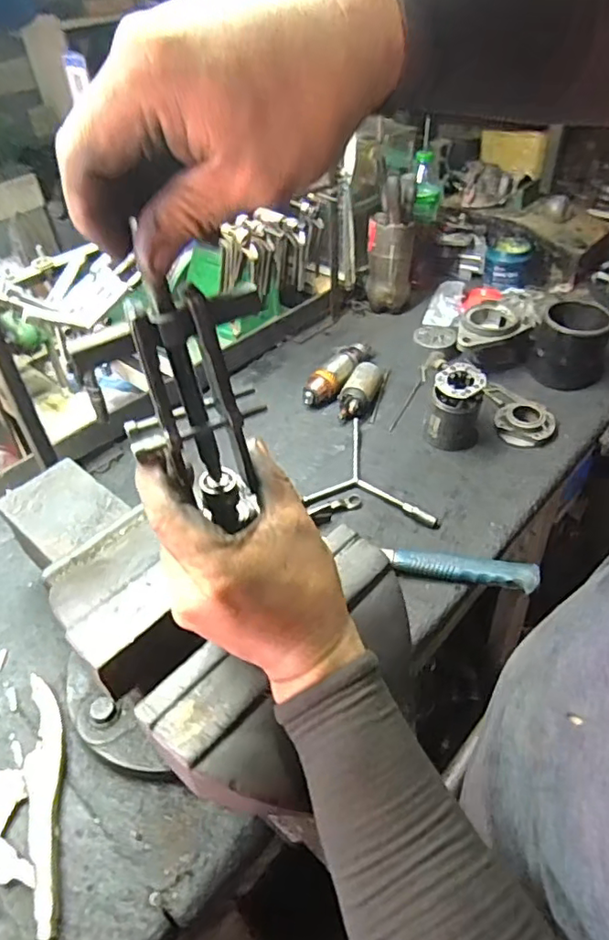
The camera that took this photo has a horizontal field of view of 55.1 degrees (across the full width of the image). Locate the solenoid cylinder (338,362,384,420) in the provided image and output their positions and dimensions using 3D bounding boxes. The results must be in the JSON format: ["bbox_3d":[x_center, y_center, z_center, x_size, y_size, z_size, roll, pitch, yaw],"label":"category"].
[{"bbox_3d":[0.095,-0.136,0.991,0.054,0.045,0.117,11,44,16],"label":"solenoid cylinder"}]

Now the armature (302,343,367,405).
[{"bbox_3d":[0.062,-0.174,1.034,0.047,0.043,0.178,23,49,27],"label":"armature"}]

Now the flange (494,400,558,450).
[{"bbox_3d":[0.357,-0.081,0.944,0.094,0.032,0.106,6,43,11],"label":"flange"}]

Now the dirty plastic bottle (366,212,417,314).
[{"bbox_3d":[0.173,-0.415,1.181,0.089,0.172,0.068,4,43,9],"label":"dirty plastic bottle"}]

